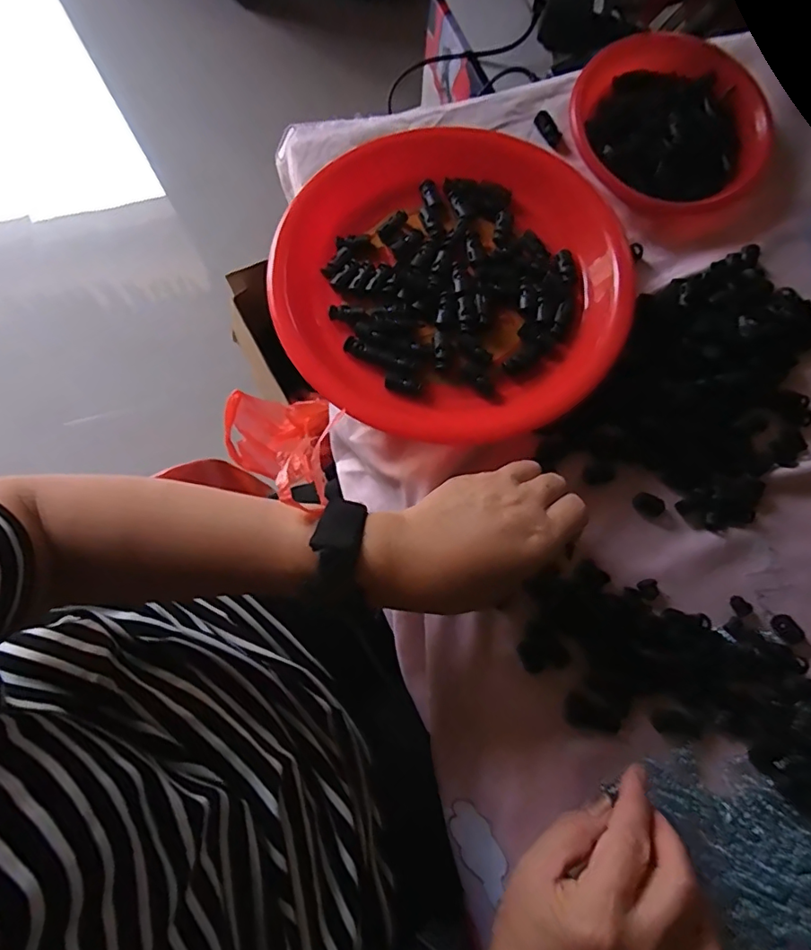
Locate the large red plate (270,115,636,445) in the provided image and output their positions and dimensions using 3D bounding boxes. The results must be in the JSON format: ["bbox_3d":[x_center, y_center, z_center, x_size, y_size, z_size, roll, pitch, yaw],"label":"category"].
[{"bbox_3d":[0.035,-0.151,0.393,0.257,0.041,0.261,0,80,-1],"label":"large red plate"}]

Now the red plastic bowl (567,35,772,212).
[{"bbox_3d":[0.221,-0.290,0.425,0.155,0.030,0.136,44,82,6],"label":"red plastic bowl"}]

